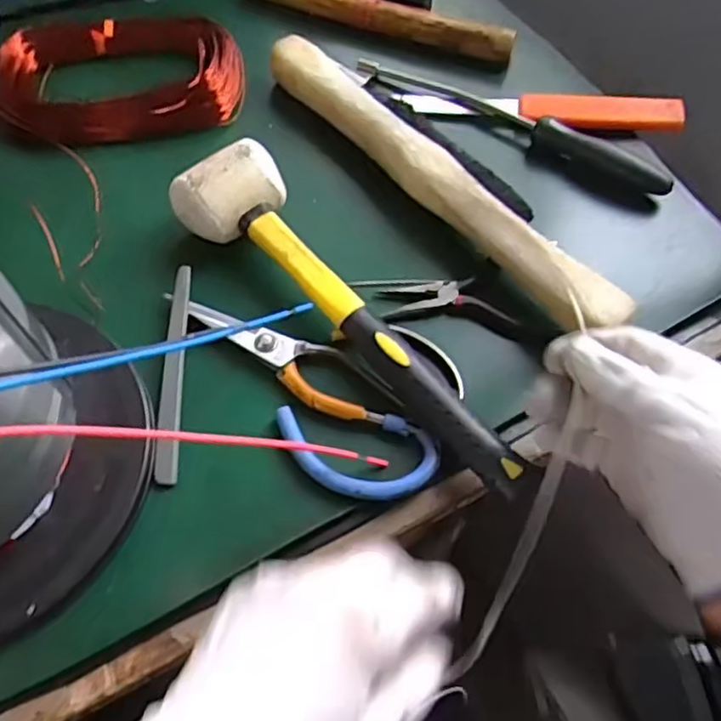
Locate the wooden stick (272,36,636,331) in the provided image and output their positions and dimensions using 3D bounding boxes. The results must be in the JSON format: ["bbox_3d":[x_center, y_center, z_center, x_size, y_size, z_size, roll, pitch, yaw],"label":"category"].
[{"bbox_3d":[0.042,-0.123,0.438,0.035,0.038,0.313,-35,69,-18],"label":"wooden stick"}]

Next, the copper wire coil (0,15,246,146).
[{"bbox_3d":[-0.184,-0.224,0.501,0.179,0.030,0.121,-16,64,-10],"label":"copper wire coil"}]

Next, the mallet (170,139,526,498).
[{"bbox_3d":[-0.001,-0.031,0.387,0.276,0.042,0.070,42,69,18],"label":"mallet"}]

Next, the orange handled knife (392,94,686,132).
[{"bbox_3d":[0.133,-0.187,0.491,0.205,0.022,0.032,5,62,1],"label":"orange handled knife"}]

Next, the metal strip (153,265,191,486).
[{"bbox_3d":[-0.109,0.004,0.383,0.012,0.006,0.134,-2,62,-2],"label":"metal strip"}]

